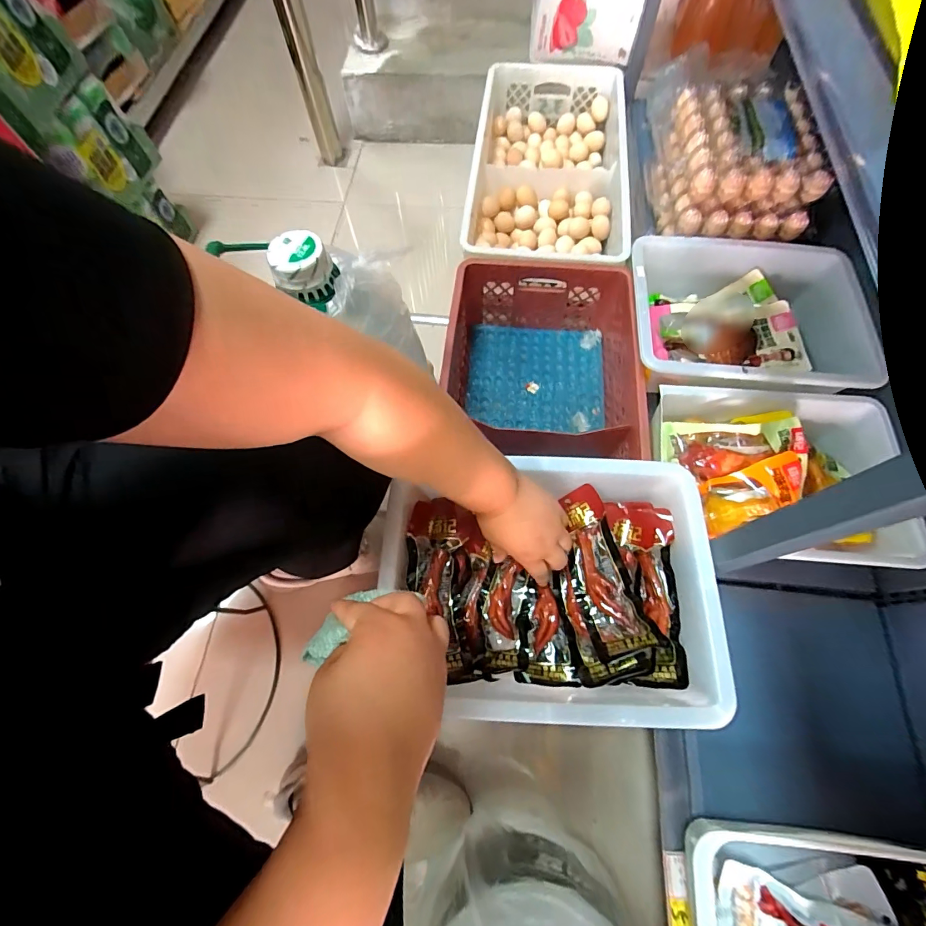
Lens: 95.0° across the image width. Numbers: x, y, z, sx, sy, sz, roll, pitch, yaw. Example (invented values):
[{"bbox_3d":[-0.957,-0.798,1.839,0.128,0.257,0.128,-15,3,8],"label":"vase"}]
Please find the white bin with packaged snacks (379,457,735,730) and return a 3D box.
[{"bbox_3d":[0.112,0.141,0.505,0.341,0.090,0.275,1,67,2],"label":"white bin with packaged snacks"}]

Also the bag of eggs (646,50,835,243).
[{"bbox_3d":[0.504,-0.553,0.797,0.219,0.151,0.277,-1,67,1],"label":"bag of eggs"}]

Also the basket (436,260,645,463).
[{"bbox_3d":[0.143,-0.179,0.820,0.322,0.196,0.375,1,67,2],"label":"basket"}]

